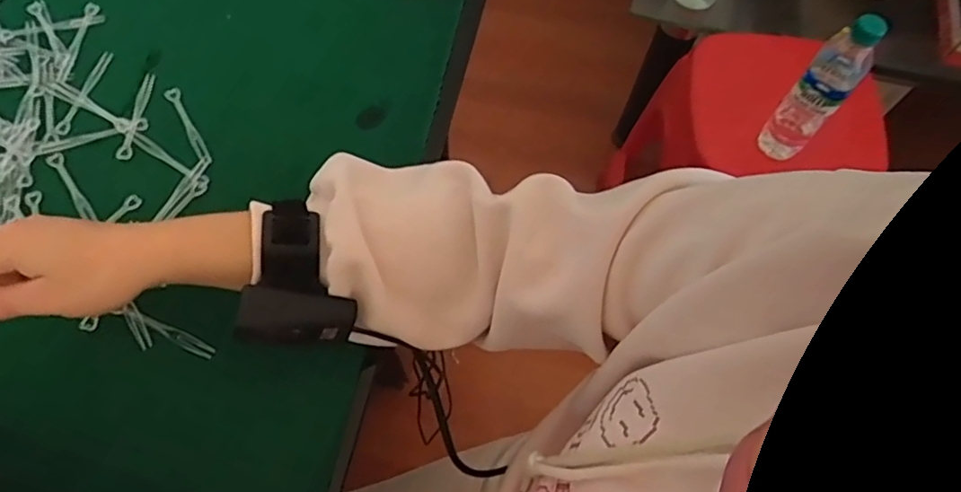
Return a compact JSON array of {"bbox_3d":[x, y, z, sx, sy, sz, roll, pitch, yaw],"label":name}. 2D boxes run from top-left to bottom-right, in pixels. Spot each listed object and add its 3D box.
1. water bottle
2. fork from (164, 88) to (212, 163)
[{"bbox_3d":[0.440,-0.202,0.785,0.059,0.235,0.074,39,70,15],"label":"water bottle"},{"bbox_3d":[-0.243,-0.102,0.507,0.012,0.009,0.085,-30,69,-14],"label":"fork"}]

